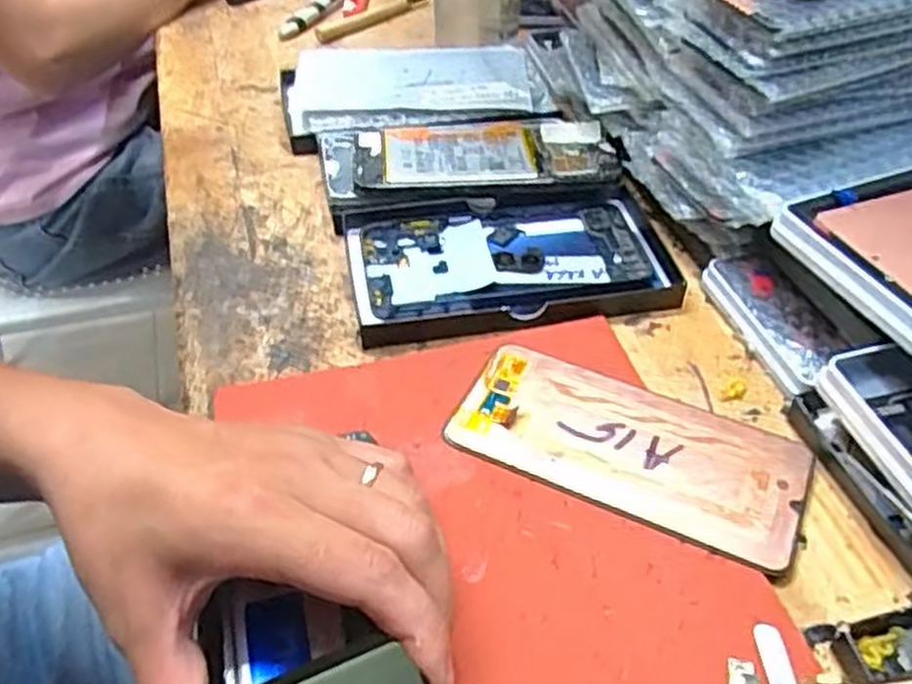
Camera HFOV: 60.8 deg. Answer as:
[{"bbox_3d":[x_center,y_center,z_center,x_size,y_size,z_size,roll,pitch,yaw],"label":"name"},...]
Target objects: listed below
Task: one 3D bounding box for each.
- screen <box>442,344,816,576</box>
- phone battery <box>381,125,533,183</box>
[{"bbox_3d":[0.075,0.045,0.345,0.149,0.004,0.073,17,48,17],"label":"screen"},{"bbox_3d":[0.002,-0.120,0.489,0.094,0.004,0.059,-3,46,-1],"label":"phone battery"}]

